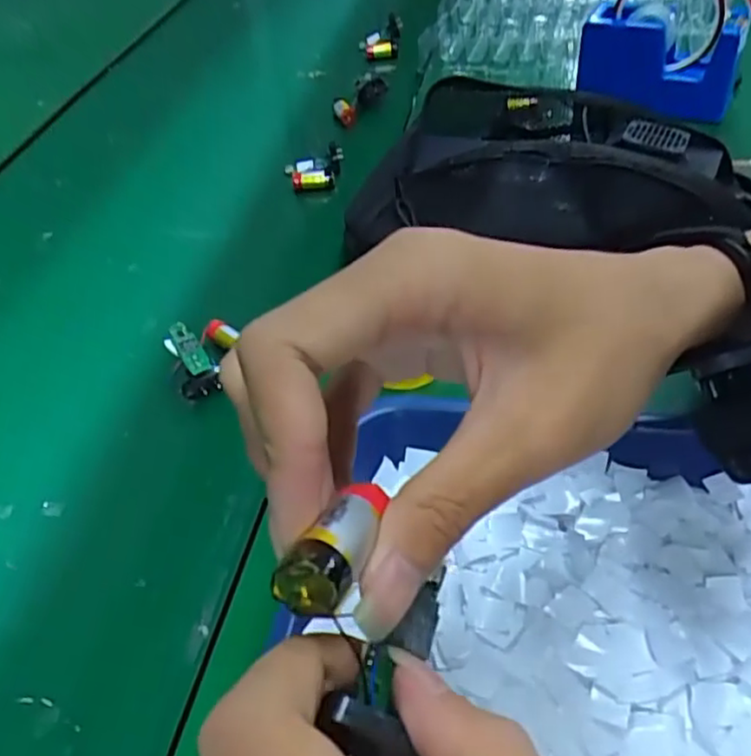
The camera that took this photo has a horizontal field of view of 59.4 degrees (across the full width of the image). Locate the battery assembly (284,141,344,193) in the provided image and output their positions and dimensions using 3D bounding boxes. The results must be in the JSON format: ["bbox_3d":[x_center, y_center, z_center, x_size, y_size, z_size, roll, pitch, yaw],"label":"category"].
[{"bbox_3d":[-0.053,-0.190,0.596,0.053,0.015,0.048,-14,48,-6],"label":"battery assembly"}]

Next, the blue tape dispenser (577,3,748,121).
[{"bbox_3d":[0.251,-0.281,0.589,0.130,0.089,0.030,22,54,21],"label":"blue tape dispenser"}]

